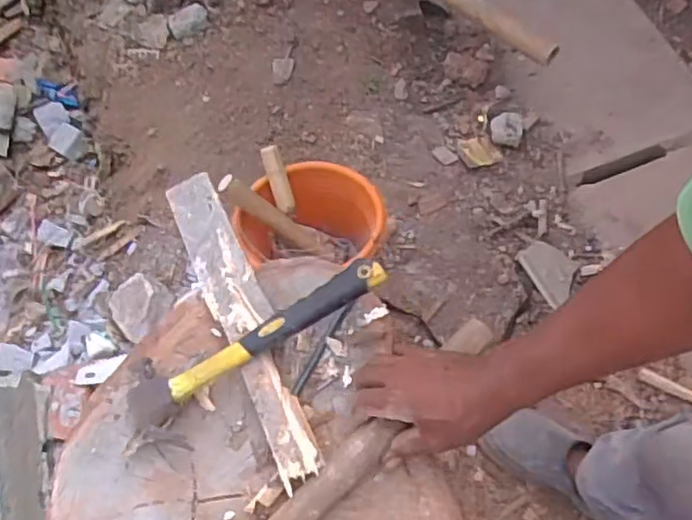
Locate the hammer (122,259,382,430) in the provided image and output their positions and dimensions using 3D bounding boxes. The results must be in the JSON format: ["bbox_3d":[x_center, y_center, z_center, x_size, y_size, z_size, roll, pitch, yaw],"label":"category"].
[{"bbox_3d":[-0.083,0.069,0.641,0.258,0.026,0.062,-30,65,-4],"label":"hammer"}]

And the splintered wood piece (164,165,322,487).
[{"bbox_3d":[-0.104,0.045,0.676,0.055,0.036,0.360,-25,62,-7],"label":"splintered wood piece"}]

